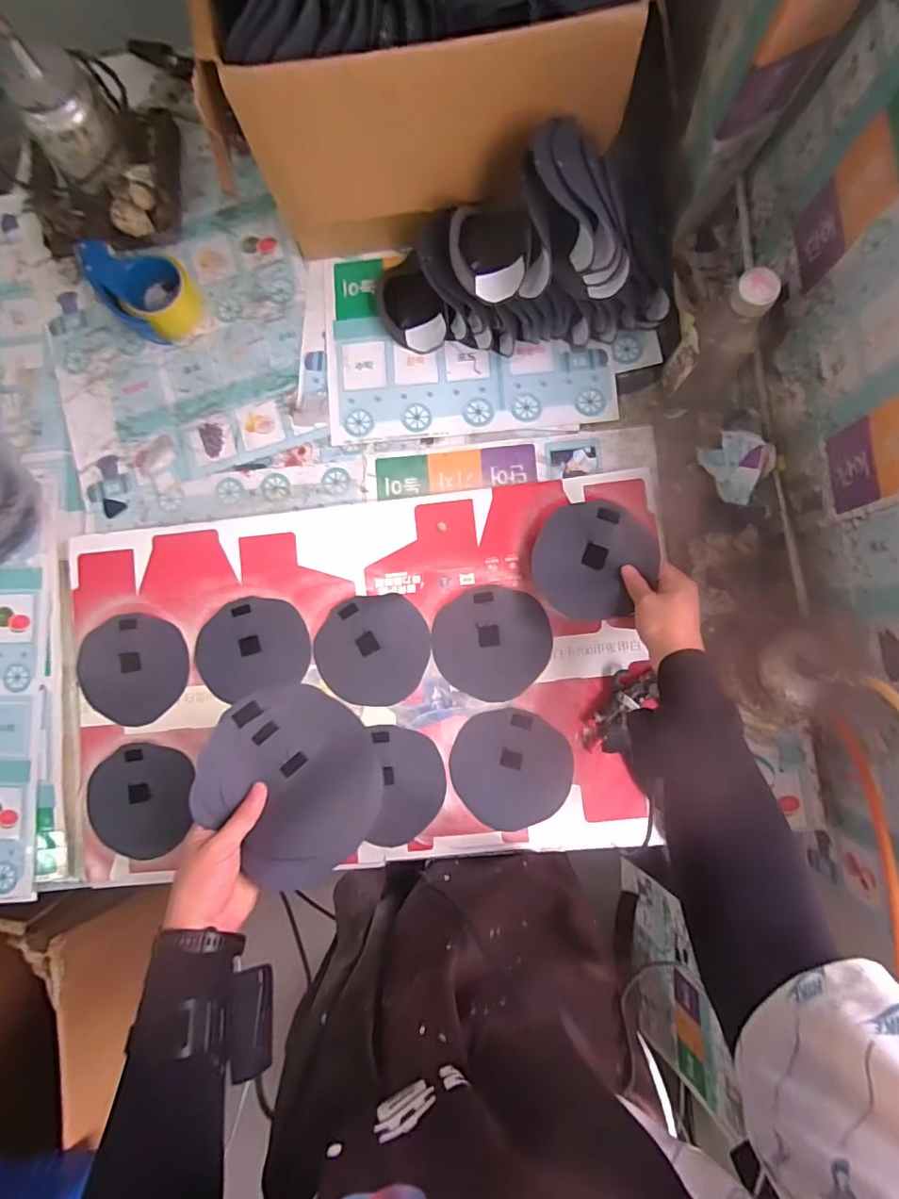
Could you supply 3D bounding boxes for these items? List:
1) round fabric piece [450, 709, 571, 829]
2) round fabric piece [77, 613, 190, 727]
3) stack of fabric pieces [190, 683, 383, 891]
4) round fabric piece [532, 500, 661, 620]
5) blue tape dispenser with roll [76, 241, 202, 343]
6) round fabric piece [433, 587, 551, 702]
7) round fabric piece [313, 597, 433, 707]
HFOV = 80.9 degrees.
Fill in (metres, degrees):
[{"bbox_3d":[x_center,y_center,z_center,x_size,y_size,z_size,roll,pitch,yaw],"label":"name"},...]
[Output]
[{"bbox_3d":[0.077,0.209,0.659,0.147,0.004,0.140,0,86,0],"label":"round fabric piece"},{"bbox_3d":[-0.418,0.088,0.691,0.150,0.011,0.134,14,85,6],"label":"round fabric piece"},{"bbox_3d":[-0.154,0.179,0.524,0.179,0.016,0.160,42,75,-1],"label":"stack of fabric pieces"},{"bbox_3d":[0.167,-0.046,0.631,0.137,0.012,0.138,5,99,33],"label":"round fabric piece"},{"bbox_3d":[-0.424,-0.429,0.715,0.141,0.076,0.103,38,88,8],"label":"blue tape dispenser with roll"},{"bbox_3d":[0.054,0.055,0.669,0.144,0.005,0.139,0,84,5],"label":"round fabric piece"},{"bbox_3d":[-0.098,0.064,0.676,0.141,0.012,0.136,0,84,5],"label":"round fabric piece"}]

